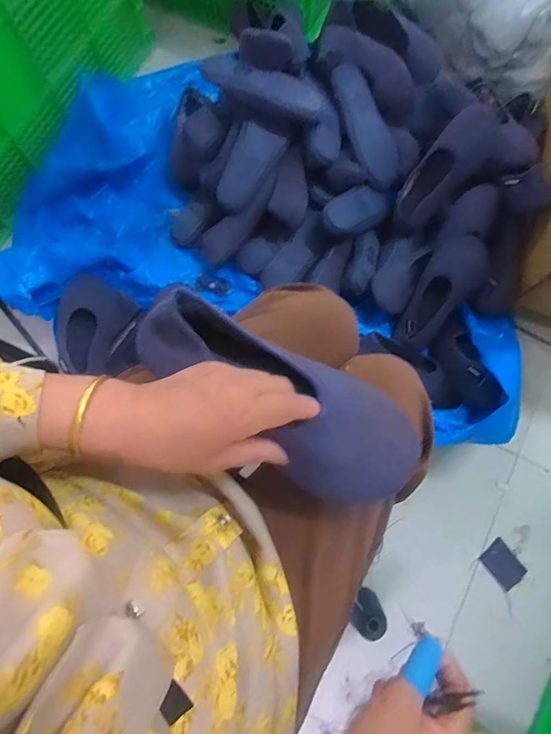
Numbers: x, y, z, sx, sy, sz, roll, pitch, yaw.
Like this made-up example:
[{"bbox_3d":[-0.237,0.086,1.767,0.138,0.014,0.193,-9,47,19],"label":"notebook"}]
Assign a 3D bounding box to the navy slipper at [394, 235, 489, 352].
[{"bbox_3d":[0.327,-0.145,0.843,0.099,0.058,0.237,32,108,6],"label":"navy slipper"}]

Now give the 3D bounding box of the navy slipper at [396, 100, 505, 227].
[{"bbox_3d":[0.334,-0.390,0.844,0.098,0.053,0.239,47,125,9],"label":"navy slipper"}]

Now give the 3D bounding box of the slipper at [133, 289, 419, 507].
[{"bbox_3d":[-0.003,0.019,0.351,0.246,0.070,0.094,36,79,15],"label":"slipper"}]

